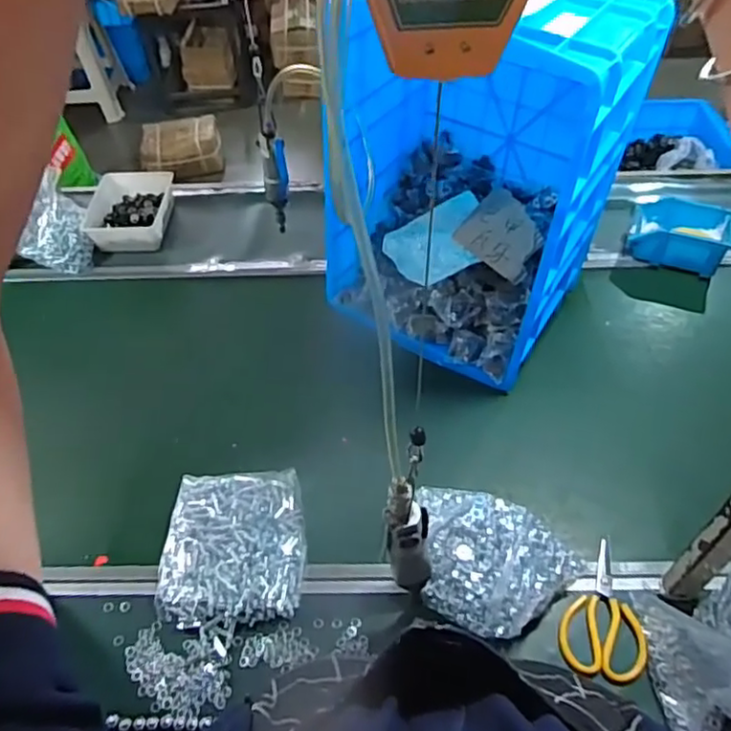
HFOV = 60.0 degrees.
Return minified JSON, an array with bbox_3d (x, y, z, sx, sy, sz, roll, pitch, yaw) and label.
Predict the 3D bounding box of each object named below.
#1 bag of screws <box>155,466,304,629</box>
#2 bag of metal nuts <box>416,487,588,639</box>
[{"bbox_3d":[-0.185,0.252,0.897,0.191,0.034,0.212,-4,51,0],"label":"bag of screws"},{"bbox_3d":[0.157,0.260,0.848,0.241,0.050,0.168,21,55,19],"label":"bag of metal nuts"}]

